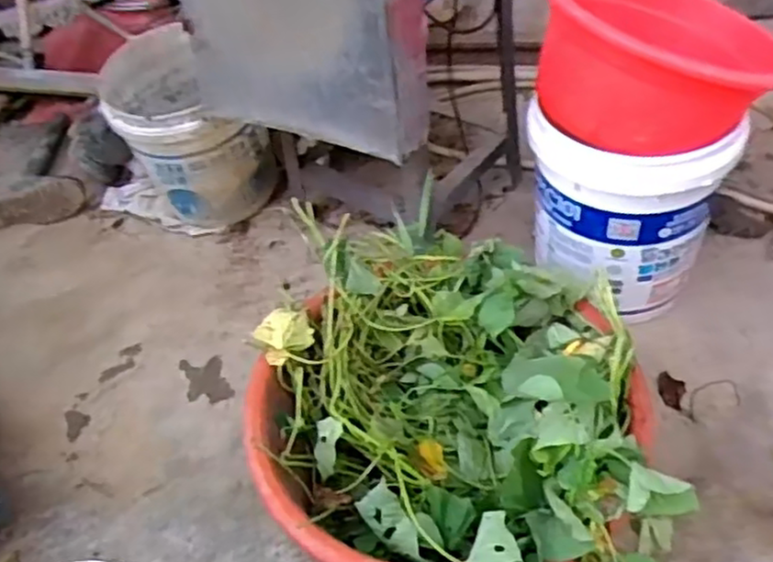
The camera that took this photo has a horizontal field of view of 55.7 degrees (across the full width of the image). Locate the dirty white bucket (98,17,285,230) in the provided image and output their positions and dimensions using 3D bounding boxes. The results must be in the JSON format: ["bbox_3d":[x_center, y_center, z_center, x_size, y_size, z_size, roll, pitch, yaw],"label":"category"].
[{"bbox_3d":[-0.402,-0.279,1.492,0.292,0.355,0.258,-1,46,7],"label":"dirty white bucket"}]

